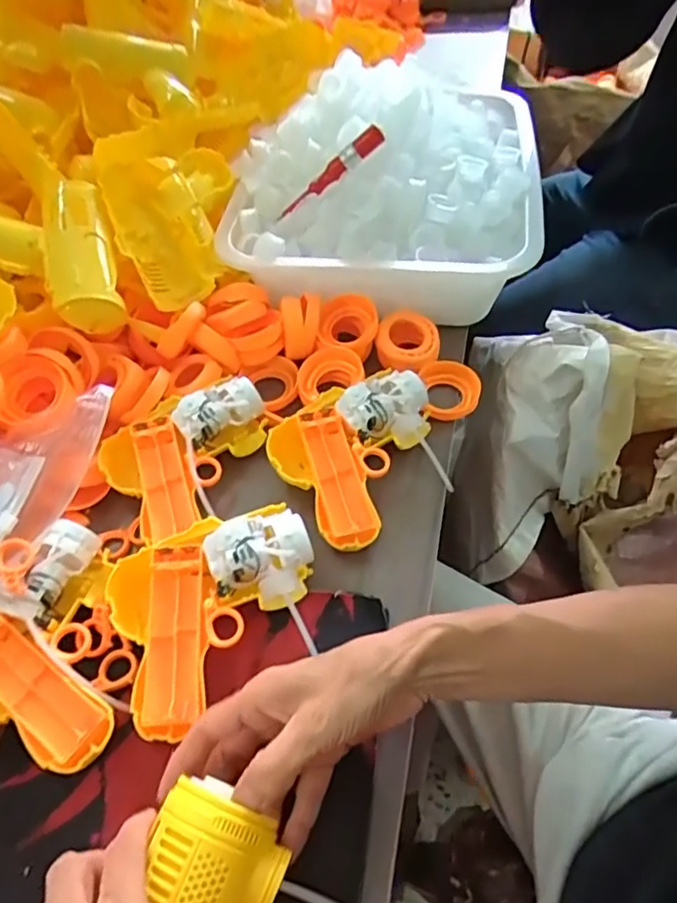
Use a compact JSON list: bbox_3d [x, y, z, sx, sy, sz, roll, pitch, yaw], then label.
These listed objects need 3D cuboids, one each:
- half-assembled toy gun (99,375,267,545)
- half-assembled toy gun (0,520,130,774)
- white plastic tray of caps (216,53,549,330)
[{"bbox_3d":[-0.128,-0.002,0.470,0.104,0.040,0.148,26,58,23],"label":"half-assembled toy gun"},{"bbox_3d":[-0.184,0.120,0.382,0.122,0.041,0.135,13,54,14],"label":"half-assembled toy gun"},{"bbox_3d":[0.049,-0.298,0.609,0.295,0.119,0.349,5,52,8],"label":"white plastic tray of caps"}]

